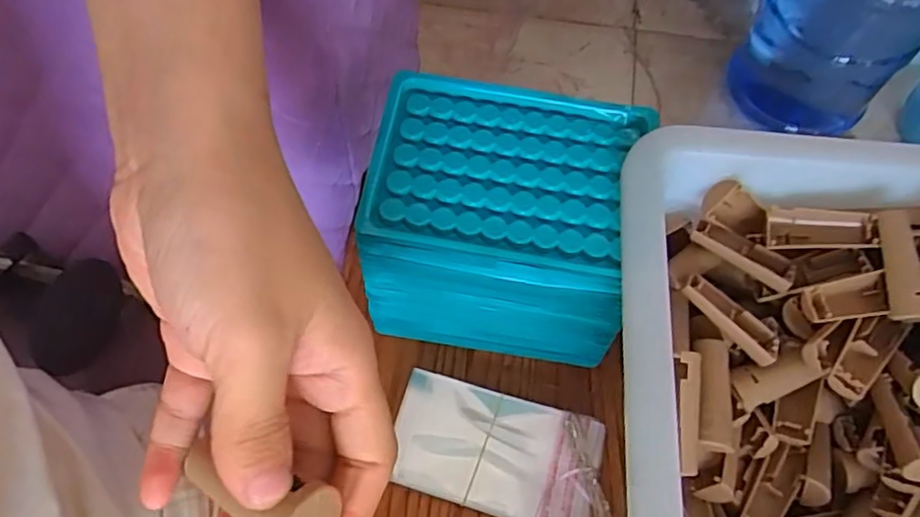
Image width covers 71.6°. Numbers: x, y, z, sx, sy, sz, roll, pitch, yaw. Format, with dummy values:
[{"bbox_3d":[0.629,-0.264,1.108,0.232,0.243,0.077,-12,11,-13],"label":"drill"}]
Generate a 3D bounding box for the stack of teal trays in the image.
[{"bbox_3d":[0.020,-0.013,0.340,0.122,0.112,0.097,7,63,2],"label":"stack of teal trays"}]

